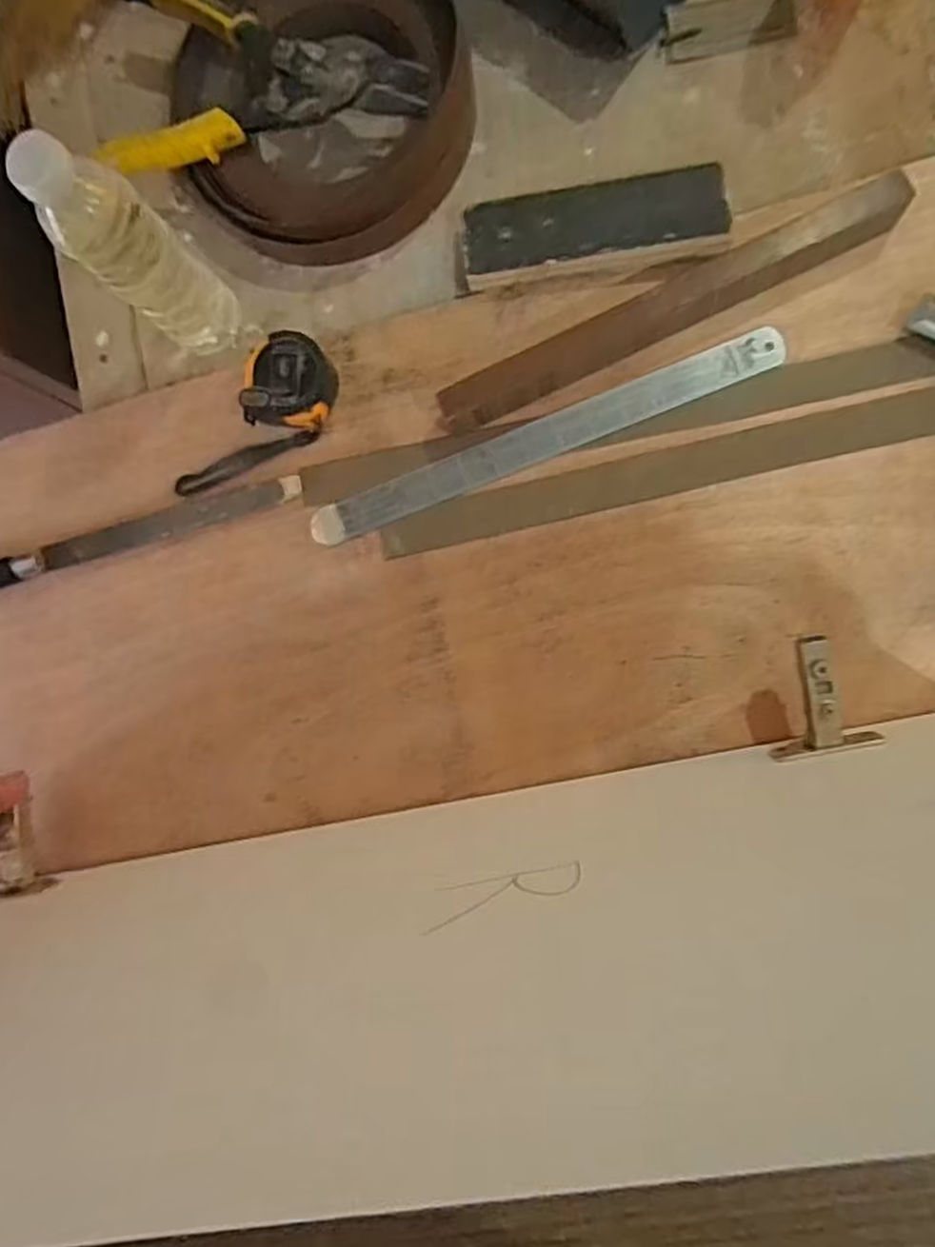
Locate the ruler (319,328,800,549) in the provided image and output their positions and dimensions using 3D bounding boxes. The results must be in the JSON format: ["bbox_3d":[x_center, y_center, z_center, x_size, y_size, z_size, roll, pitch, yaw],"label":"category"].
[{"bbox_3d":[0.050,-0.125,0.507,0.331,0.006,0.028,-21,83,6],"label":"ruler"}]

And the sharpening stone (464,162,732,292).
[{"bbox_3d":[0.085,-0.264,0.503,0.170,0.025,0.060,-3,86,8],"label":"sharpening stone"}]

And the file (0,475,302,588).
[{"bbox_3d":[-0.283,-0.057,0.550,0.332,0.015,0.024,-16,84,7],"label":"file"}]

